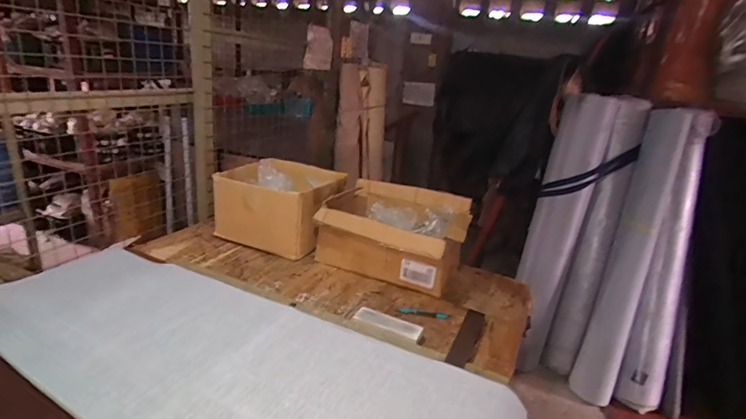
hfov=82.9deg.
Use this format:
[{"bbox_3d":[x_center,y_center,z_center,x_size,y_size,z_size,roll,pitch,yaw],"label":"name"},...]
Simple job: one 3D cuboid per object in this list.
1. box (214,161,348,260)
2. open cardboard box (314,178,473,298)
[{"bbox_3d":[-0.341,-0.015,1.602,0.409,0.251,0.339,10,18,13],"label":"box"},{"bbox_3d":[0.060,0.079,1.469,0.525,0.241,0.357,13,19,22],"label":"open cardboard box"}]

